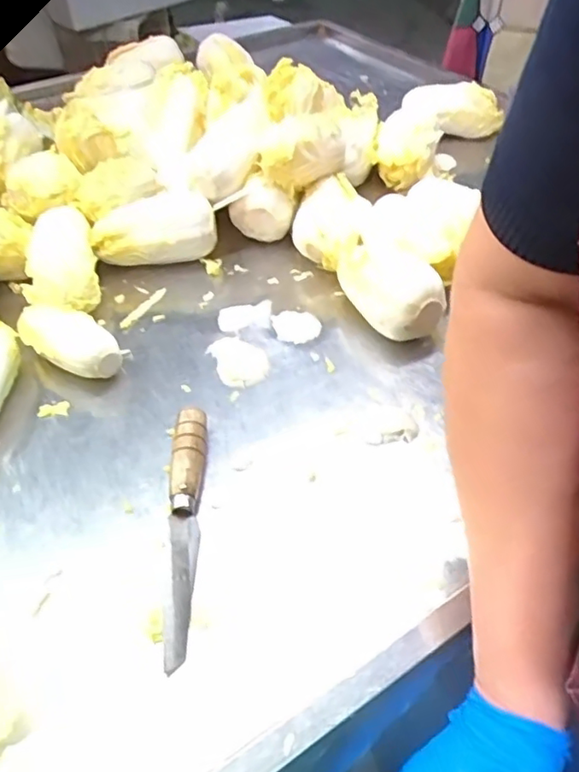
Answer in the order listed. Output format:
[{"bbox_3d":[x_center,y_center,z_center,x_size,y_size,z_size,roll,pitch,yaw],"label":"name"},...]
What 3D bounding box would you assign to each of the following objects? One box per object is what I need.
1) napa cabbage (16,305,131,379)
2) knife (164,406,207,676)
[{"bbox_3d":[-0.207,-0.038,0.575,0.108,0.045,0.059,21,50,21],"label":"napa cabbage"},{"bbox_3d":[-0.081,0.101,0.446,0.026,0.028,0.199,-2,46,1],"label":"knife"}]

